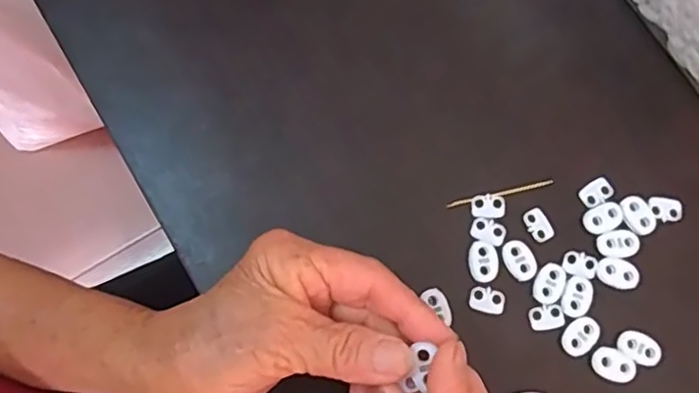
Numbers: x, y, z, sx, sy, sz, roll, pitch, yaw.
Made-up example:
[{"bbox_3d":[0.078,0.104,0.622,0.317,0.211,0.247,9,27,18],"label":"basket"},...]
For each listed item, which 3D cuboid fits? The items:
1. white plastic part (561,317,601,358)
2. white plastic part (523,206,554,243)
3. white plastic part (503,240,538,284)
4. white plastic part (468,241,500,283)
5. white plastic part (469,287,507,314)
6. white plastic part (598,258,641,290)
[{"bbox_3d":[0.124,0.075,0.330,0.016,0.004,0.023,41,79,9],"label":"white plastic part"},{"bbox_3d":[0.105,0.016,0.345,0.013,0.004,0.019,-26,78,-7],"label":"white plastic part"},{"bbox_3d":[0.094,0.035,0.339,0.016,0.004,0.022,-26,78,-7],"label":"white plastic part"},{"bbox_3d":[0.074,0.036,0.339,0.016,0.004,0.022,-2,76,-2],"label":"white plastic part"},{"bbox_3d":[0.075,0.056,0.335,0.020,0.004,0.013,10,76,1],"label":"white plastic part"},{"bbox_3d":[0.148,0.042,0.337,0.022,0.004,0.015,15,76,2],"label":"white plastic part"}]

